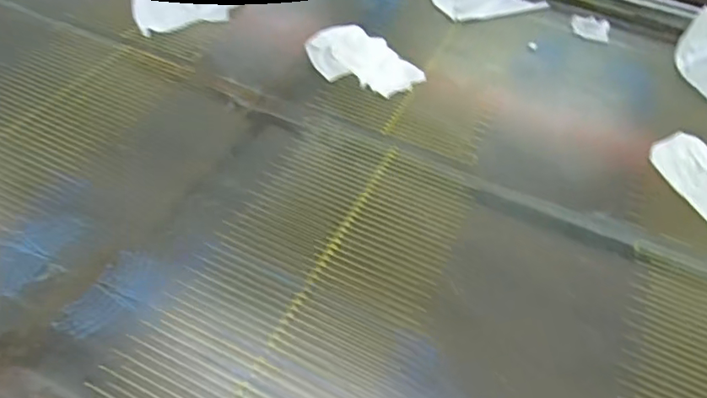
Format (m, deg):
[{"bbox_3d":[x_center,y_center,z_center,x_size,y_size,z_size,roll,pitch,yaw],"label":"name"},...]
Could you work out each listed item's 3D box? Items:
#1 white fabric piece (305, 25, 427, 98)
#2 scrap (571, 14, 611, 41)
[{"bbox_3d":[0.010,-0.238,0.919,0.201,0.029,0.117,37,56,26],"label":"white fabric piece"},{"bbox_3d":[0.462,-0.334,1.045,0.069,0.005,0.087,15,49,9],"label":"scrap"}]

